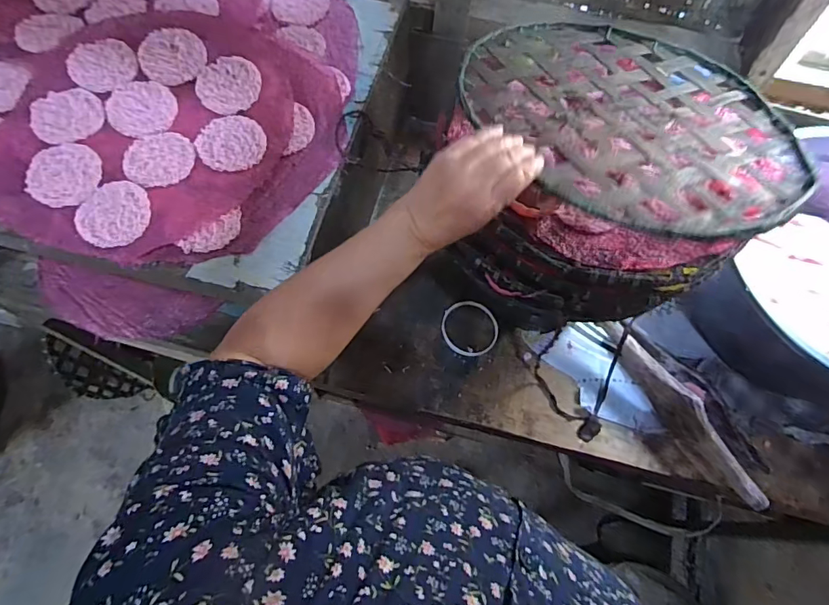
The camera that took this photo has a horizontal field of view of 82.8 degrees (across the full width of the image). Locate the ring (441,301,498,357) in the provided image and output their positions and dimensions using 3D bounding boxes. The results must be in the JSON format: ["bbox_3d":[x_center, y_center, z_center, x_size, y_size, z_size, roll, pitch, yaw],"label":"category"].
[{"bbox_3d":[0.088,0.041,0.748,0.089,0.010,0.091,1,66,-1],"label":"ring"}]

